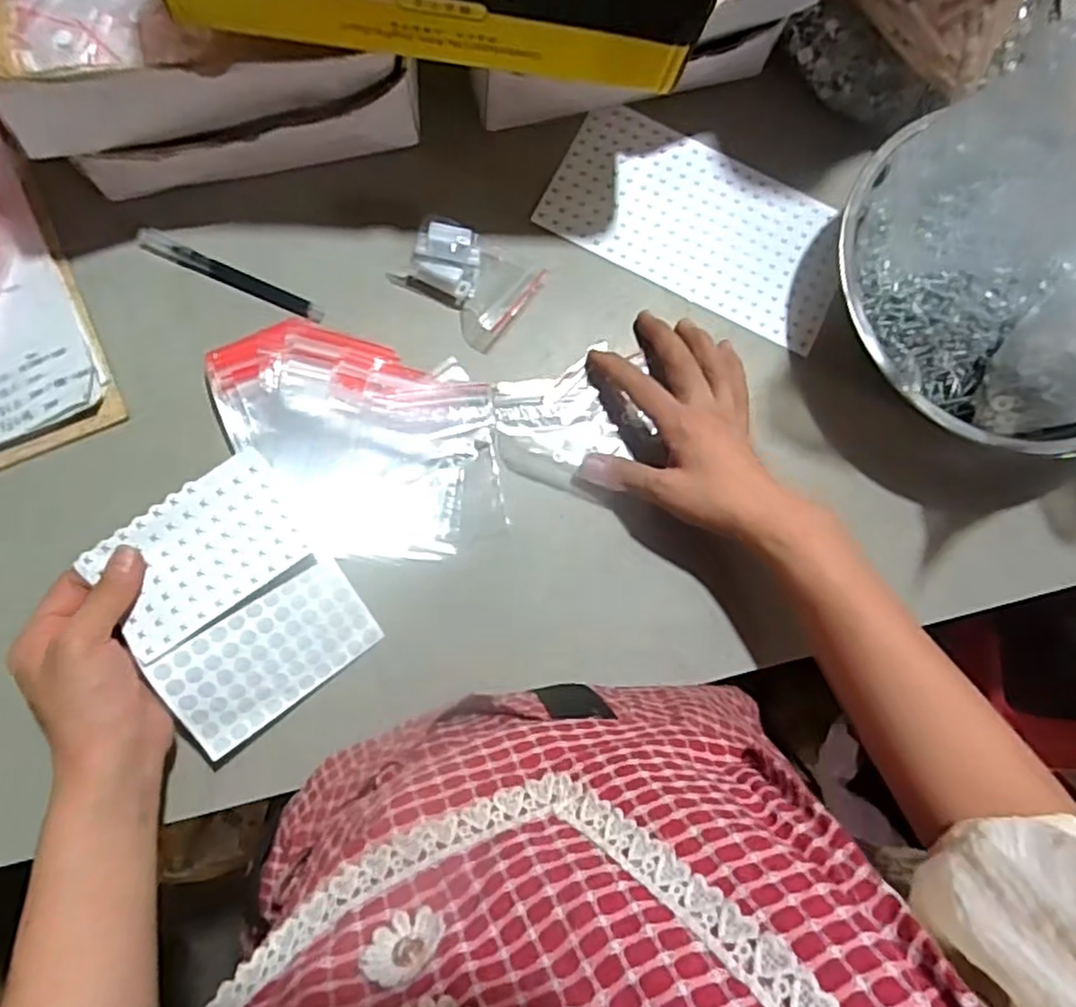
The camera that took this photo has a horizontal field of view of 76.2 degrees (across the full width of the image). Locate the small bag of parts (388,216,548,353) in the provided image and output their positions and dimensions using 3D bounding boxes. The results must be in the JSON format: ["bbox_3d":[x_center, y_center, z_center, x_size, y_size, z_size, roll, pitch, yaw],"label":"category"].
[{"bbox_3d":[-0.050,-0.166,0.487,0.091,0.032,0.073,36,80,2],"label":"small bag of parts"}]

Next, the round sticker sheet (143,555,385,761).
[{"bbox_3d":[-0.165,0.093,0.427,0.122,0.004,0.070,-35,108,-20],"label":"round sticker sheet"}]

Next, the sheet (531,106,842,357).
[{"bbox_3d":[0.125,-0.216,0.527,0.229,0.006,0.124,25,80,0],"label":"sheet"}]

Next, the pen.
[{"bbox_3d":[-0.217,-0.160,0.485,0.136,0.010,0.015,24,80,-1],"label":"pen"}]

